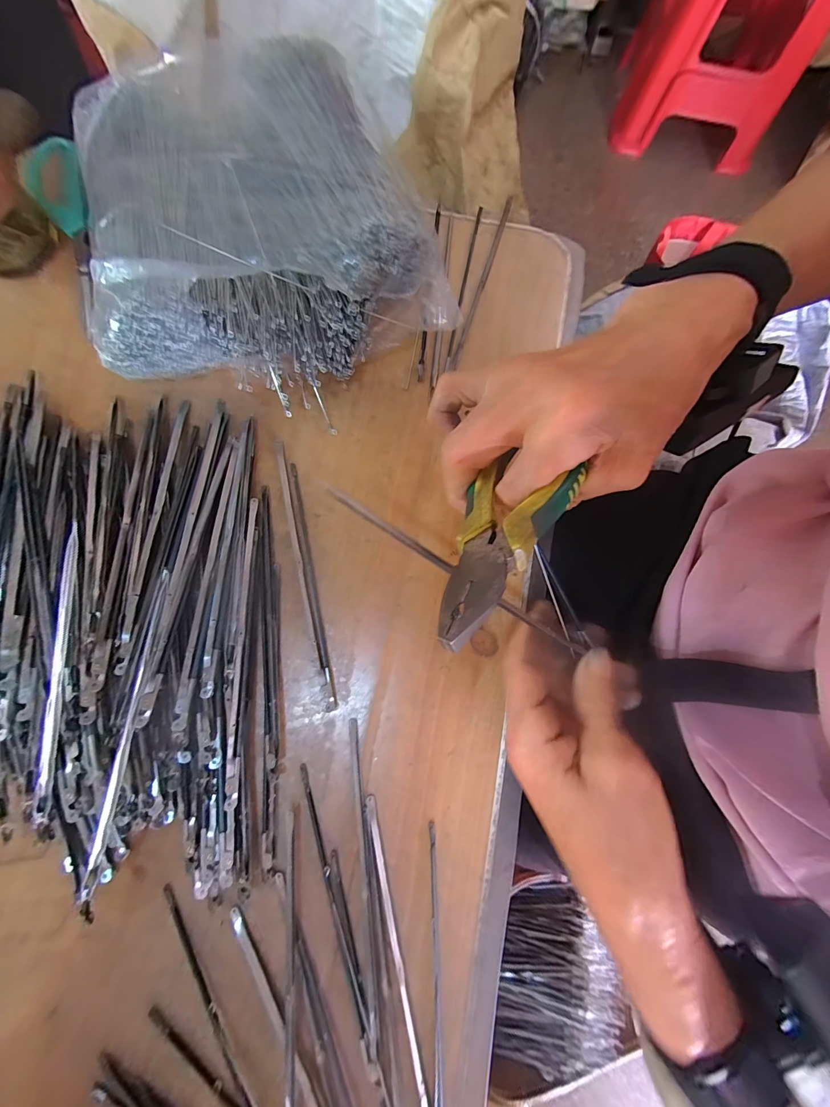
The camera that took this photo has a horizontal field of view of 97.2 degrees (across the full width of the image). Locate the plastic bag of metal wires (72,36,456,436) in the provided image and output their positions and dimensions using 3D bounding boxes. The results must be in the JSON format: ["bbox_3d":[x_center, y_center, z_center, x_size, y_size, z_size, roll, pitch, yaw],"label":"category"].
[{"bbox_3d":[-0.110,-0.223,0.256,0.220,0.071,0.223,-20,81,-4],"label":"plastic bag of metal wires"}]

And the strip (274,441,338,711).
[{"bbox_3d":[-0.075,0.010,0.251,0.012,0.004,0.185,-14,81,-3],"label":"strip"}]

